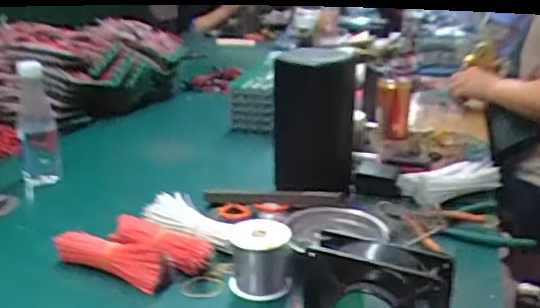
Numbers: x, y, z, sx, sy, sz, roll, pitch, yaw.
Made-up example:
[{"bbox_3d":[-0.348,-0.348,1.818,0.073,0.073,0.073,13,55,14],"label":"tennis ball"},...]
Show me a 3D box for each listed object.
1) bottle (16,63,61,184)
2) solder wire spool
[{"bbox_3d":[-0.380,-0.051,0.918,0.059,0.193,0.053,-7,24,-18],"label":"bottle"},{"bbox_3d":[-0.013,0.114,0.632,0.069,0.069,0.075,1,18,-2],"label":"solder wire spool"}]

